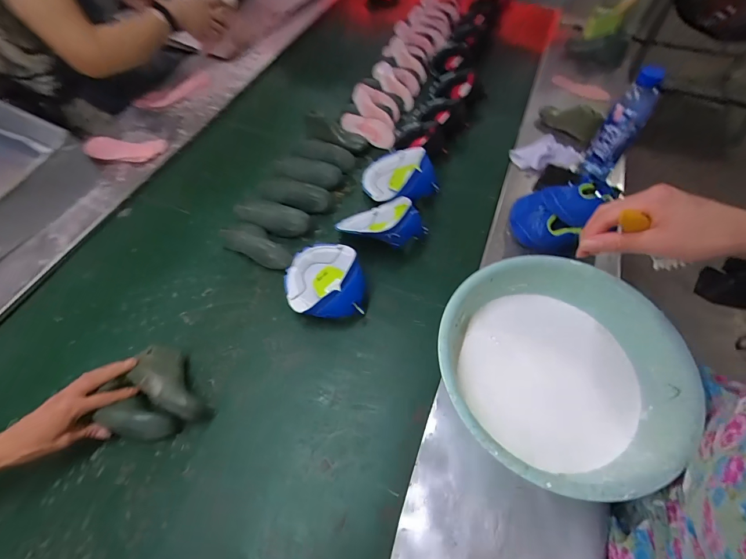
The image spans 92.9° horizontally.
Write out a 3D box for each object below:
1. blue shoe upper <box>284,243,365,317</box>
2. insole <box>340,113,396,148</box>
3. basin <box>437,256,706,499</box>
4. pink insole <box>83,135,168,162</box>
[{"bbox_3d":[-0.093,-0.003,0.650,0.133,0.080,0.162,-16,60,-10],"label":"blue shoe upper"},{"bbox_3d":[-0.012,-0.373,0.888,0.138,0.058,0.017,13,43,-8],"label":"insole"},{"bbox_3d":[0.237,0.119,0.488,0.293,0.119,0.297,0,59,0],"label":"basin"},{"bbox_3d":[-0.580,-0.306,0.827,0.165,0.009,0.080,2,56,-10],"label":"pink insole"}]

